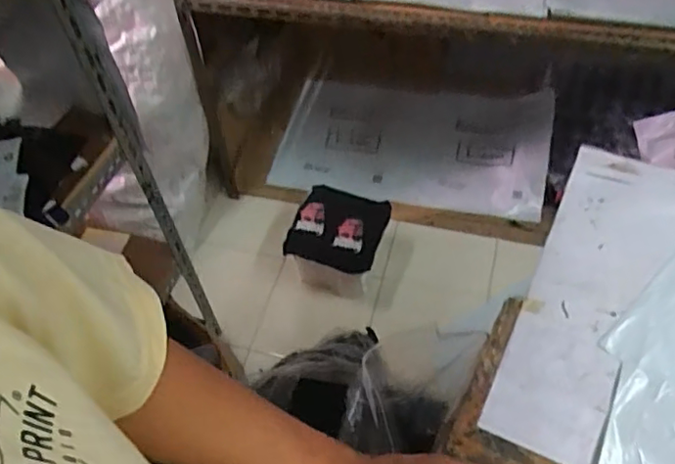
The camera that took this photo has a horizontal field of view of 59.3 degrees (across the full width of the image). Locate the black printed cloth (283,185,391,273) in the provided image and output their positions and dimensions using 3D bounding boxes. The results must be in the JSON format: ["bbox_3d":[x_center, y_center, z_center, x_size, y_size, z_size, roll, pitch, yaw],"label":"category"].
[{"bbox_3d":[0.001,-0.001,1.626,0.250,0.086,0.207,13,56,15],"label":"black printed cloth"}]

